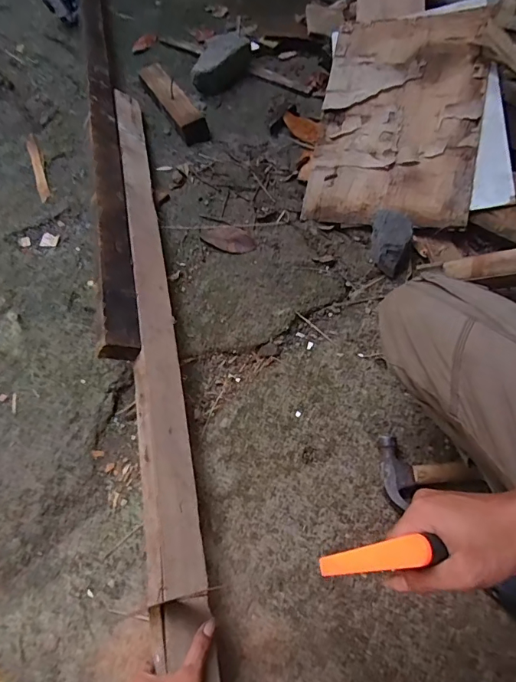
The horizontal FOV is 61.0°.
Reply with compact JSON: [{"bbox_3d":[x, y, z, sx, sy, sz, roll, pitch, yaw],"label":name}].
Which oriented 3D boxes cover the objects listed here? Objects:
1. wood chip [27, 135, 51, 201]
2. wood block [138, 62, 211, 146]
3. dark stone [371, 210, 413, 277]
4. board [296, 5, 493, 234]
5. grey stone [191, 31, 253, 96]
[{"bbox_3d":[-0.539,-0.426,1.069,0.026,0.006,0.256,-21,63,-9],"label":"wood chip"},{"bbox_3d":[-0.218,-0.606,1.112,0.076,0.051,0.305,-28,65,-12],"label":"wood block"},{"bbox_3d":[0.256,-0.192,0.863,0.079,0.073,0.110,16,64,10],"label":"dark stone"},{"bbox_3d":[0.302,-0.485,0.949,0.330,0.019,0.490,9,82,18],"label":"board"},{"bbox_3d":[-0.089,-0.739,1.164,0.096,0.079,0.206,19,65,12],"label":"grey stone"}]

